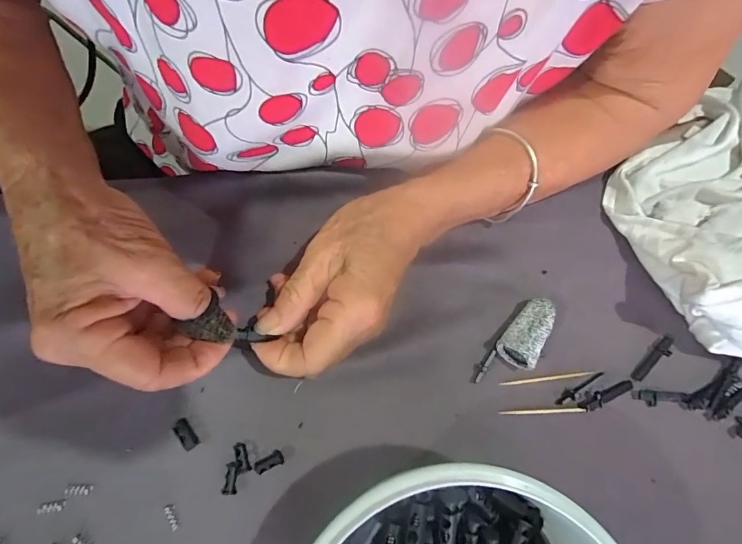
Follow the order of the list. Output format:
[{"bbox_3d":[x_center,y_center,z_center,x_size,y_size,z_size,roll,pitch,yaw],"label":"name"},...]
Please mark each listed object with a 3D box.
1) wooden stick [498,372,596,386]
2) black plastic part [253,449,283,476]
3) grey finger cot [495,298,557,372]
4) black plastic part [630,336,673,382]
[{"bbox_3d":[0.114,0.069,0.270,0.061,0.004,0.004,-7,74,-3],"label":"wooden stick"},{"bbox_3d":[-0.061,0.114,0.248,0.017,0.006,0.008,-26,76,-8],"label":"black plastic part"},{"bbox_3d":[0.100,0.037,0.265,0.023,0.022,0.044,32,76,8],"label":"grey finger cot"},{"bbox_3d":[0.183,0.056,0.268,0.036,0.004,0.010,-41,78,-11],"label":"black plastic part"}]

